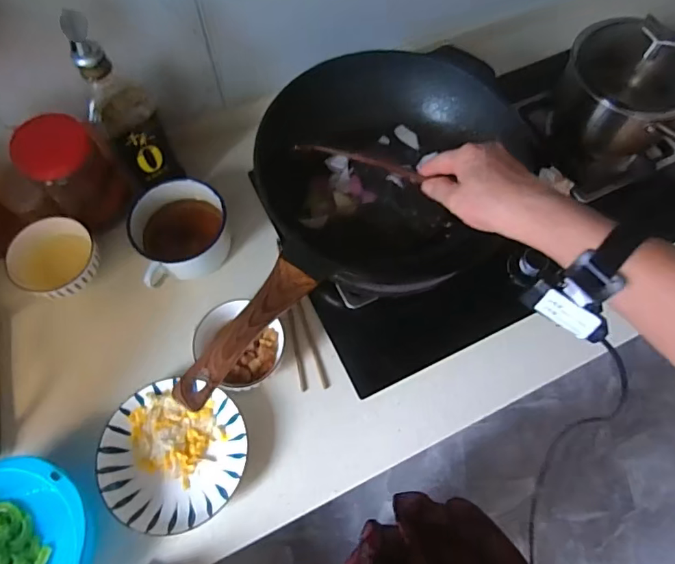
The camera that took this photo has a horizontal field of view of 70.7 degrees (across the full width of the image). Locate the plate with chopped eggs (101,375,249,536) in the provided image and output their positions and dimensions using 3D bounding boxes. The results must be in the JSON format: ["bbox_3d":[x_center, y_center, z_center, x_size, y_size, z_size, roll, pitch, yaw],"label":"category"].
[{"bbox_3d":[-0.202,0.212,0.594,0.170,0.034,0.172,0,68,-1],"label":"plate with chopped eggs"}]

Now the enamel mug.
[{"bbox_3d":[-0.225,-0.070,0.687,0.126,0.083,0.130,0,68,-1],"label":"enamel mug"}]

